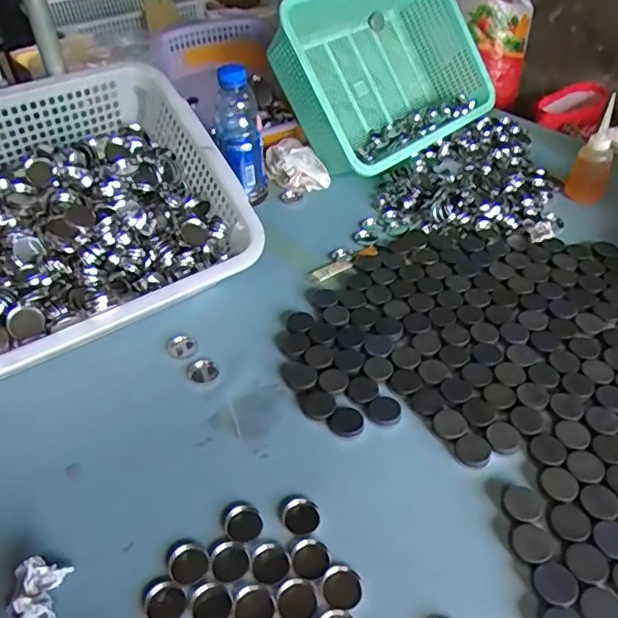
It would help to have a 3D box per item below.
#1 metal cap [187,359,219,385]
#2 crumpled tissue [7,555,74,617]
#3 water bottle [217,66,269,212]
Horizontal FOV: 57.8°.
[{"bbox_3d":[-0.122,0.072,0.647,0.034,0.007,0.033,-2,42,2],"label":"metal cap"},{"bbox_3d":[-0.221,0.232,0.454,0.041,0.028,0.053,-5,42,-2],"label":"crumpled tissue"},{"bbox_3d":[-0.105,-0.260,0.848,0.064,0.200,0.071,-8,43,-5],"label":"water bottle"}]

